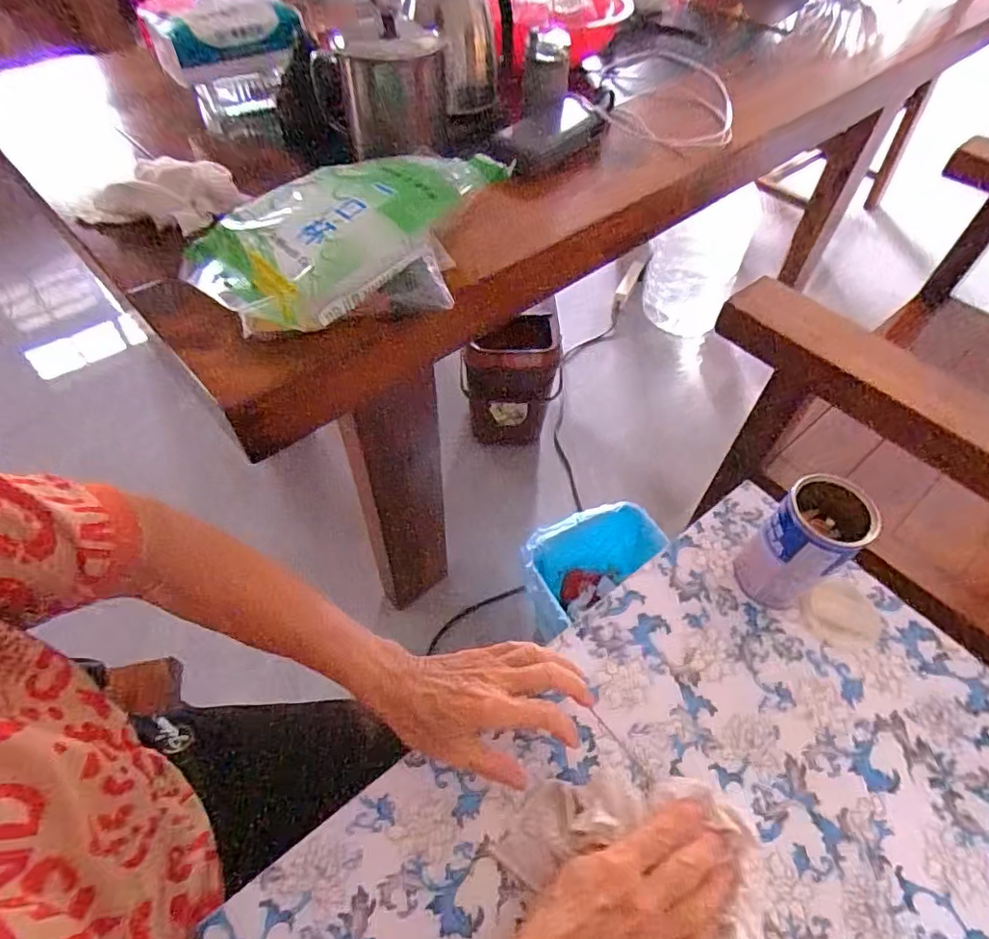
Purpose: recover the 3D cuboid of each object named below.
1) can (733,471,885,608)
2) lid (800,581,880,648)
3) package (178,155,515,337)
[{"bbox_3d":[0.252,0.067,0.476,0.068,0.125,0.066,-37,62,-26],"label":"can"},{"bbox_3d":[0.310,0.130,0.510,0.067,0.006,0.061,-23,57,-18],"label":"lid"},{"bbox_3d":[-0.119,-0.190,0.469,0.254,0.073,0.143,-23,57,-18],"label":"package"}]

